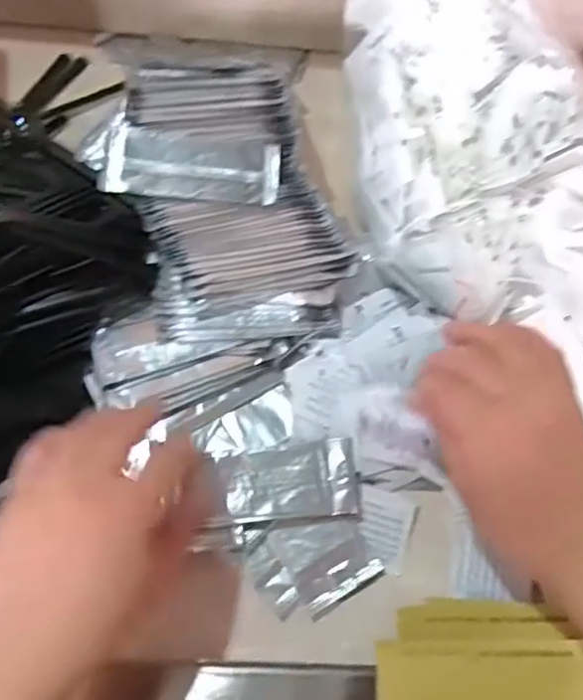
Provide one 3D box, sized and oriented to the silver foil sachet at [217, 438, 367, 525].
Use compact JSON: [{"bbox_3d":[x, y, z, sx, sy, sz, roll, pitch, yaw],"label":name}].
[{"bbox_3d":[0.001,0.088,0.407,0.085,0.014,0.050,-10,72,-5],"label":"silver foil sachet"}]

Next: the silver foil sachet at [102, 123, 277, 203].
[{"bbox_3d":[-0.069,-0.134,0.458,0.119,0.005,0.051,3,77,-8],"label":"silver foil sachet"}]

